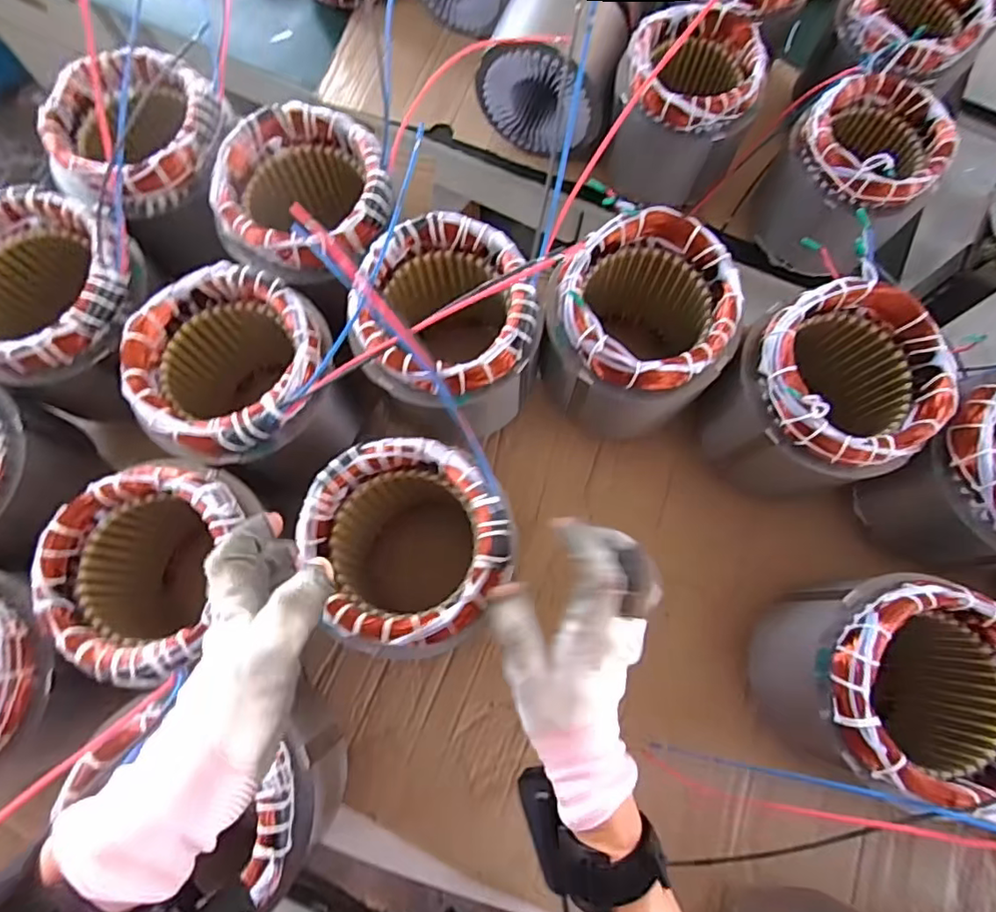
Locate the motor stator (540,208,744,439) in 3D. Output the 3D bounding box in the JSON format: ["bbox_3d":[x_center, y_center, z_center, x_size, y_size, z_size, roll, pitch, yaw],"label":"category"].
[{"bbox_3d":[0.115,-0.099,0.504,0.138,0.160,0.135,0,74,0],"label":"motor stator"}]

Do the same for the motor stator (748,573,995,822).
[{"bbox_3d":[0.295,0.173,0.446,0.132,0.174,0.139,0,74,0],"label":"motor stator"}]

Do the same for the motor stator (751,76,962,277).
[{"bbox_3d":[0.378,-0.294,0.641,0.150,0.163,0.137,0,74,0],"label":"motor stator"}]

